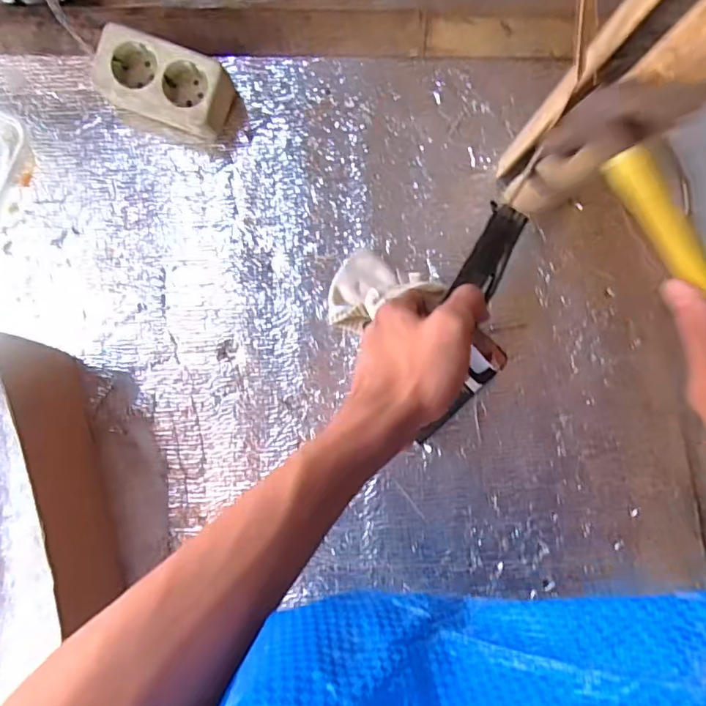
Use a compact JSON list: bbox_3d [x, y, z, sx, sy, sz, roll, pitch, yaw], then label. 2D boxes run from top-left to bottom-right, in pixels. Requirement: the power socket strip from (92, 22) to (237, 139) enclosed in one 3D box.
[{"bbox_3d":[-0.162,-0.226,0.439,0.106,0.052,0.060,17,83,2],"label":"power socket strip"}]

